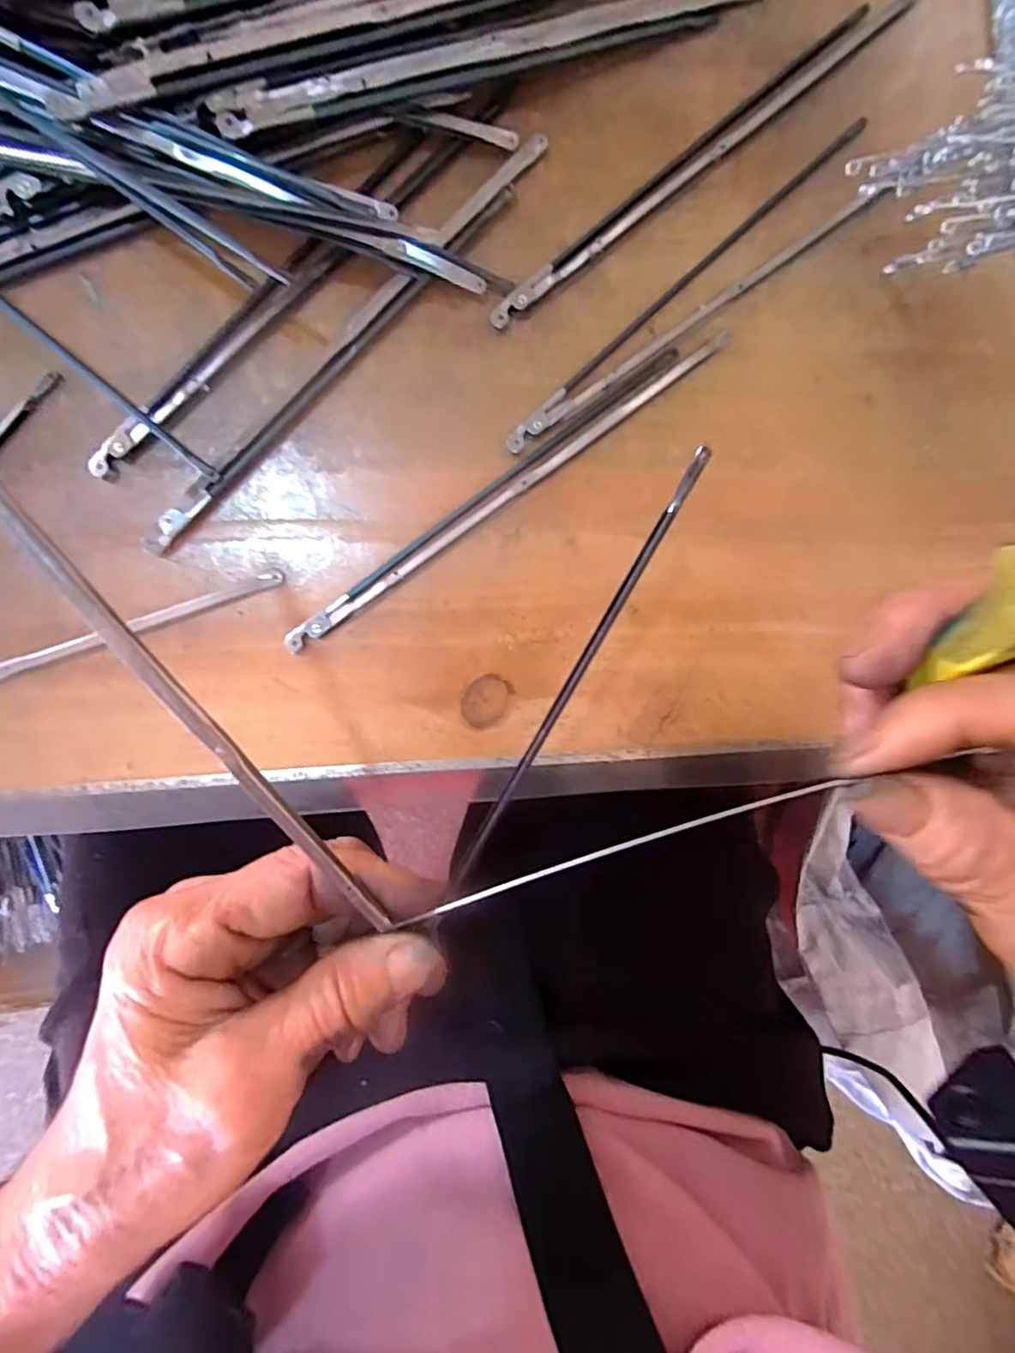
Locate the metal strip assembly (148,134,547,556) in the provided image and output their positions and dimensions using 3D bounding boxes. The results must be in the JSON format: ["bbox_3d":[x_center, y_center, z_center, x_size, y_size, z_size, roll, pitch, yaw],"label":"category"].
[{"bbox_3d":[-0.054,-0.112,0.200,0.186,0.005,0.011,-45,98,0],"label":"metal strip assembly"}]

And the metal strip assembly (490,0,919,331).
[{"bbox_3d":[0.066,-0.181,0.206,0.182,0.006,0.013,-38,98,-1],"label":"metal strip assembly"}]

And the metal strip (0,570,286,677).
[{"bbox_3d":[-0.160,-0.005,0.198,0.174,0.006,0.005,-19,97,-4],"label":"metal strip"}]

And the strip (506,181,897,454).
[{"bbox_3d":[0.067,-0.128,0.210,0.162,0.005,0.007,-35,98,-2],"label":"strip"}]

